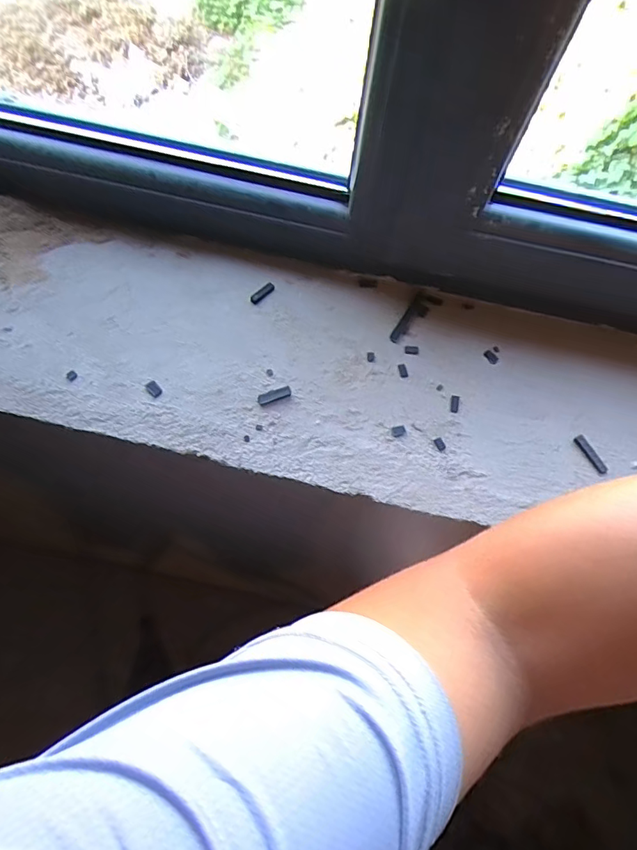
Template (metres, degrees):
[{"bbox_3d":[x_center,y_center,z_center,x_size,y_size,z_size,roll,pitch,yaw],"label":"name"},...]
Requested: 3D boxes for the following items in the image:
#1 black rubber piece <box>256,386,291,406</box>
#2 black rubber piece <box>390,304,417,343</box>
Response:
[{"bbox_3d":[-0.040,-0.027,0.441,0.031,0.004,0.010,-20,71,-10],"label":"black rubber piece"},{"bbox_3d":[0.085,-0.102,0.482,0.008,0.004,0.049,31,71,9],"label":"black rubber piece"}]

